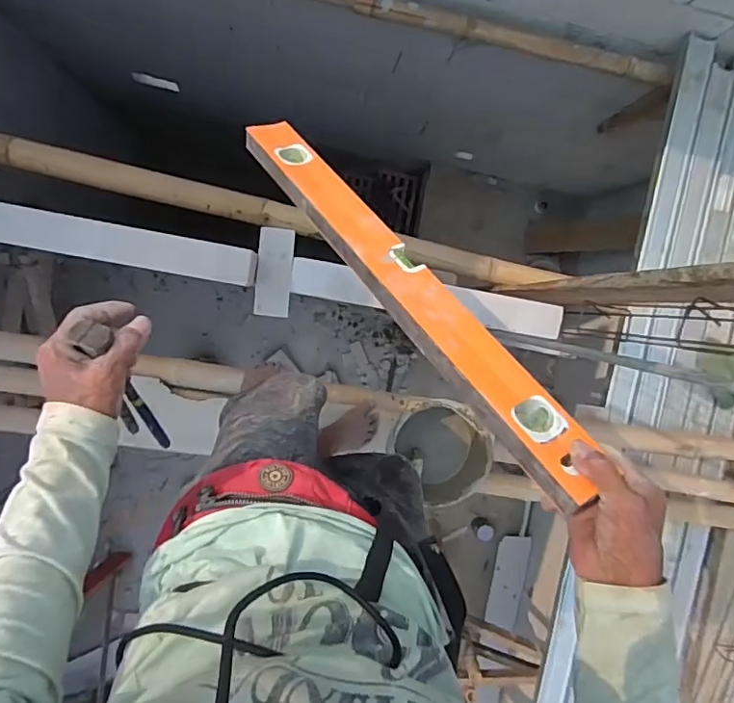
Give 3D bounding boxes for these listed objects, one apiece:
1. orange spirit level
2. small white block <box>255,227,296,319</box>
[{"bbox_3d":[0.027,-0.090,0.566,0.062,0.037,0.572,-36,62,-2],"label":"orange spirit level"},{"bbox_3d":[-0.211,-0.180,1.227,0.080,0.034,0.199,6,96,-8],"label":"small white block"}]

